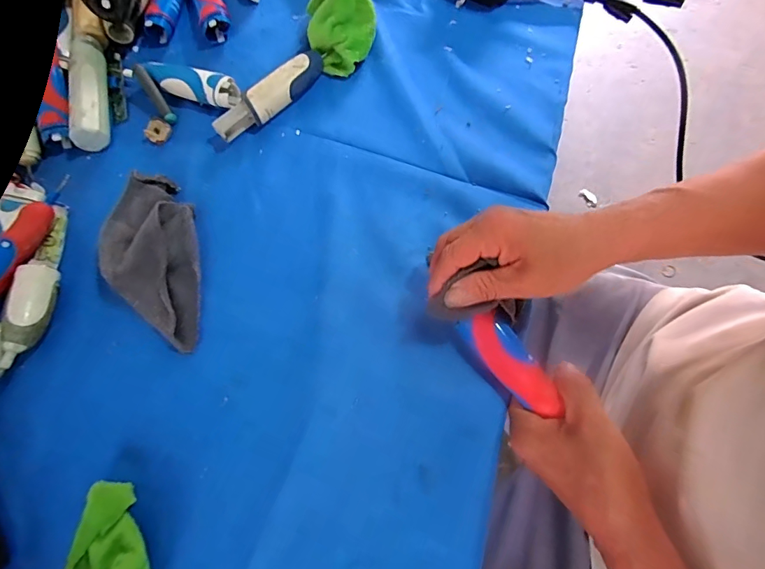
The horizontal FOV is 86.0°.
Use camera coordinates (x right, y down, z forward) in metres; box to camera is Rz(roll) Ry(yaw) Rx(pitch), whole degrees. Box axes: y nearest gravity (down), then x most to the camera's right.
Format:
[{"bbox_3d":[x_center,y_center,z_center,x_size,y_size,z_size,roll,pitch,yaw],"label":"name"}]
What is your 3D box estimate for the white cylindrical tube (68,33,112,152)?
[{"bbox_3d":[-0.321,-0.215,0.445,0.034,0.027,0.141,-14,71,-2],"label":"white cylindrical tube"}]

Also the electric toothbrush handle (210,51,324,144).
[{"bbox_3d":[-0.113,-0.195,0.427,0.133,0.025,0.028,-41,74,-11],"label":"electric toothbrush handle"}]

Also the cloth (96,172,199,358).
[{"bbox_3d":[-0.216,-0.026,0.377,0.085,0.025,0.174,-11,71,-1],"label":"cloth"}]

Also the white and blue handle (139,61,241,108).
[{"bbox_3d":[-0.205,-0.217,0.441,0.105,0.023,0.031,20,73,9],"label":"white and blue handle"}]

